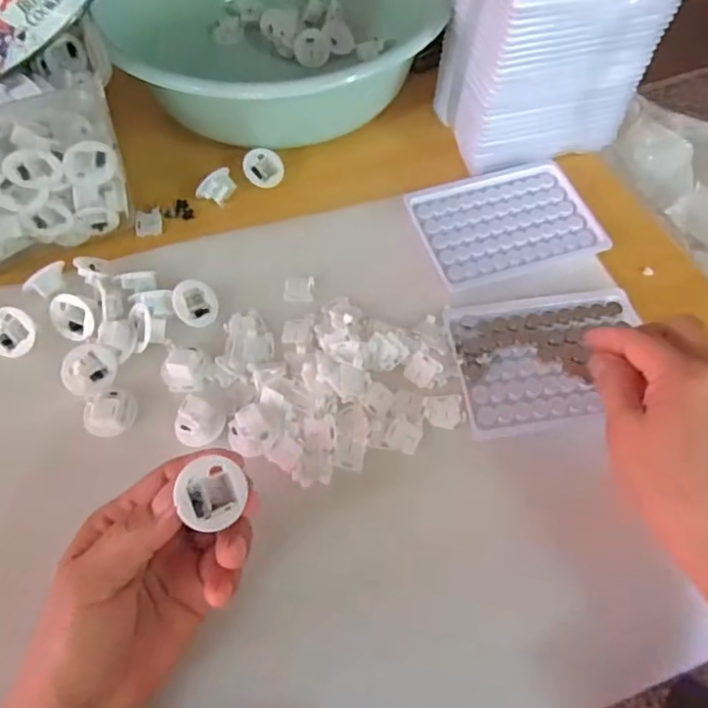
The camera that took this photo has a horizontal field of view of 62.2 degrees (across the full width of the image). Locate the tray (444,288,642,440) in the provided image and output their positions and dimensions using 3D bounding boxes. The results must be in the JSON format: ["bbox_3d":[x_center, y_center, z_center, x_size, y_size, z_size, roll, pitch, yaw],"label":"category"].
[{"bbox_3d":[0.130,0.000,0.390,0.127,0.009,0.095,-7,62,-6],"label":"tray"}]

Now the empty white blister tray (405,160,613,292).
[{"bbox_3d":[0.114,-0.103,0.447,0.127,0.011,0.100,-15,62,-8],"label":"empty white blister tray"}]

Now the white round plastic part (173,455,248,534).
[{"bbox_3d":[-0.067,0.065,0.274,0.031,0.015,0.031,7,75,-25],"label":"white round plastic part"}]

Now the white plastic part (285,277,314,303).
[{"bbox_3d":[-0.039,-0.046,0.419,0.020,0.005,0.019,2,61,2],"label":"white plastic part"}]

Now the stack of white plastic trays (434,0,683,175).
[{"bbox_3d":[0.148,-0.236,0.455,0.131,0.132,0.099,-13,61,-6],"label":"stack of white plastic trays"}]

